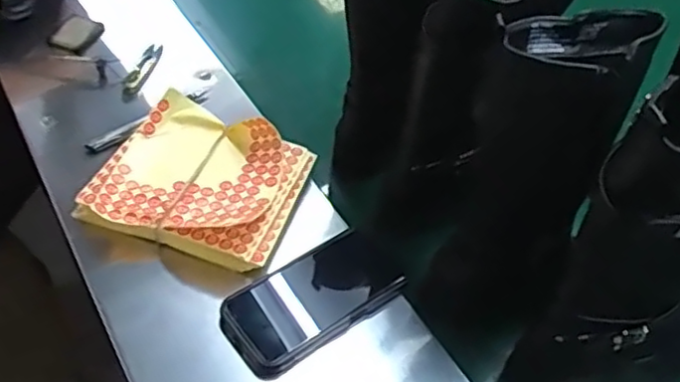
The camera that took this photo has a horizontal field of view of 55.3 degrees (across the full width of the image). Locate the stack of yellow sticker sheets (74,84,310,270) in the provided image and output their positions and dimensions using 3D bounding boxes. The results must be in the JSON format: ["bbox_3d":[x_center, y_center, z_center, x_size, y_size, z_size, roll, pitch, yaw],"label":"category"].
[{"bbox_3d":[-0.136,-0.013,0.635,0.185,0.045,0.158,15,49,9],"label":"stack of yellow sticker sheets"}]

